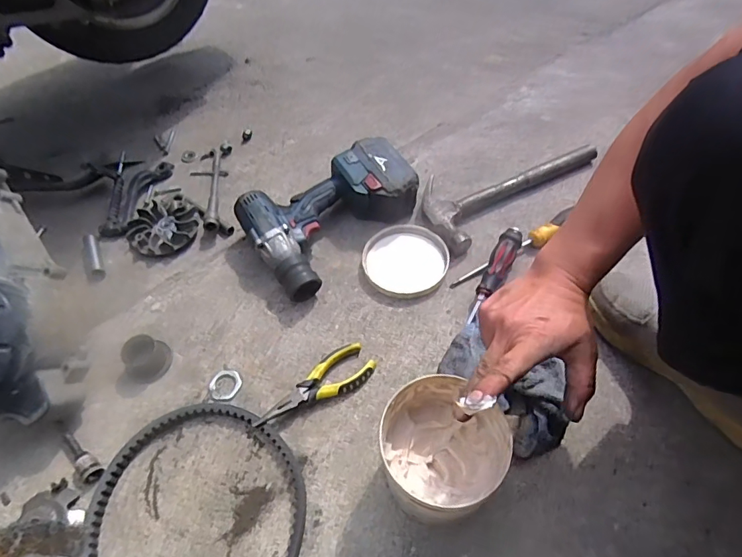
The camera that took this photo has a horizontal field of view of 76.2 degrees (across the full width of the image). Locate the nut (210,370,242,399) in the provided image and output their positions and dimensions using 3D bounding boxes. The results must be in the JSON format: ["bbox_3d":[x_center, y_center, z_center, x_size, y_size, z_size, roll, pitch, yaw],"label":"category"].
[{"bbox_3d":[-0.185,0.134,0.600,0.039,0.005,0.039,-1,55,2],"label":"nut"}]

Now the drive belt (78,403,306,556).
[{"bbox_3d":[-0.186,0.256,0.502,0.230,0.021,0.248,-1,55,2],"label":"drive belt"}]

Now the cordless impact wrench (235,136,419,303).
[{"bbox_3d":[-0.053,-0.095,0.697,0.249,0.086,0.166,-30,59,-17],"label":"cordless impact wrench"}]

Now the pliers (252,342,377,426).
[{"bbox_3d":[-0.068,0.134,0.582,0.154,0.023,0.055,-29,59,-17],"label":"pliers"}]

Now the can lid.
[{"bbox_3d":[0.049,-0.027,0.689,0.126,0.023,0.118,-1,55,2],"label":"can lid"}]

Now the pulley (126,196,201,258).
[{"bbox_3d":[-0.323,-0.080,0.740,0.101,0.024,0.104,-1,55,2],"label":"pulley"}]

